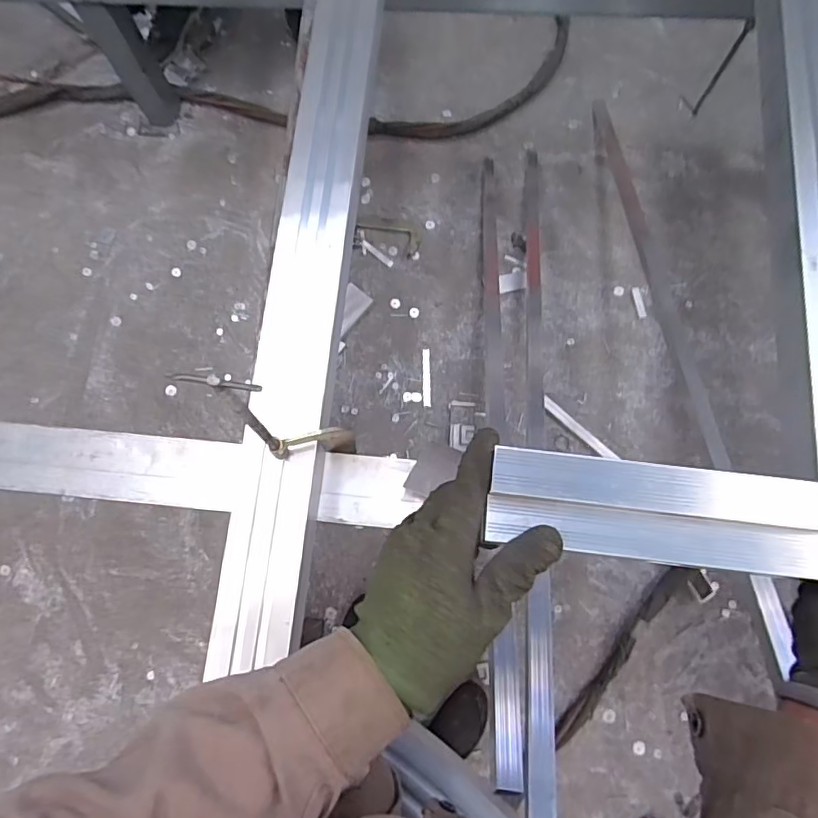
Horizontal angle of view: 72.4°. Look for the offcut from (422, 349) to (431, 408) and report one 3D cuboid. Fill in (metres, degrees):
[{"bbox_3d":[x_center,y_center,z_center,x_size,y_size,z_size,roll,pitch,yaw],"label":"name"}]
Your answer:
[{"bbox_3d":[0.046,-0.081,1.446,0.021,0.004,0.157,-1,76,1],"label":"offcut"}]

